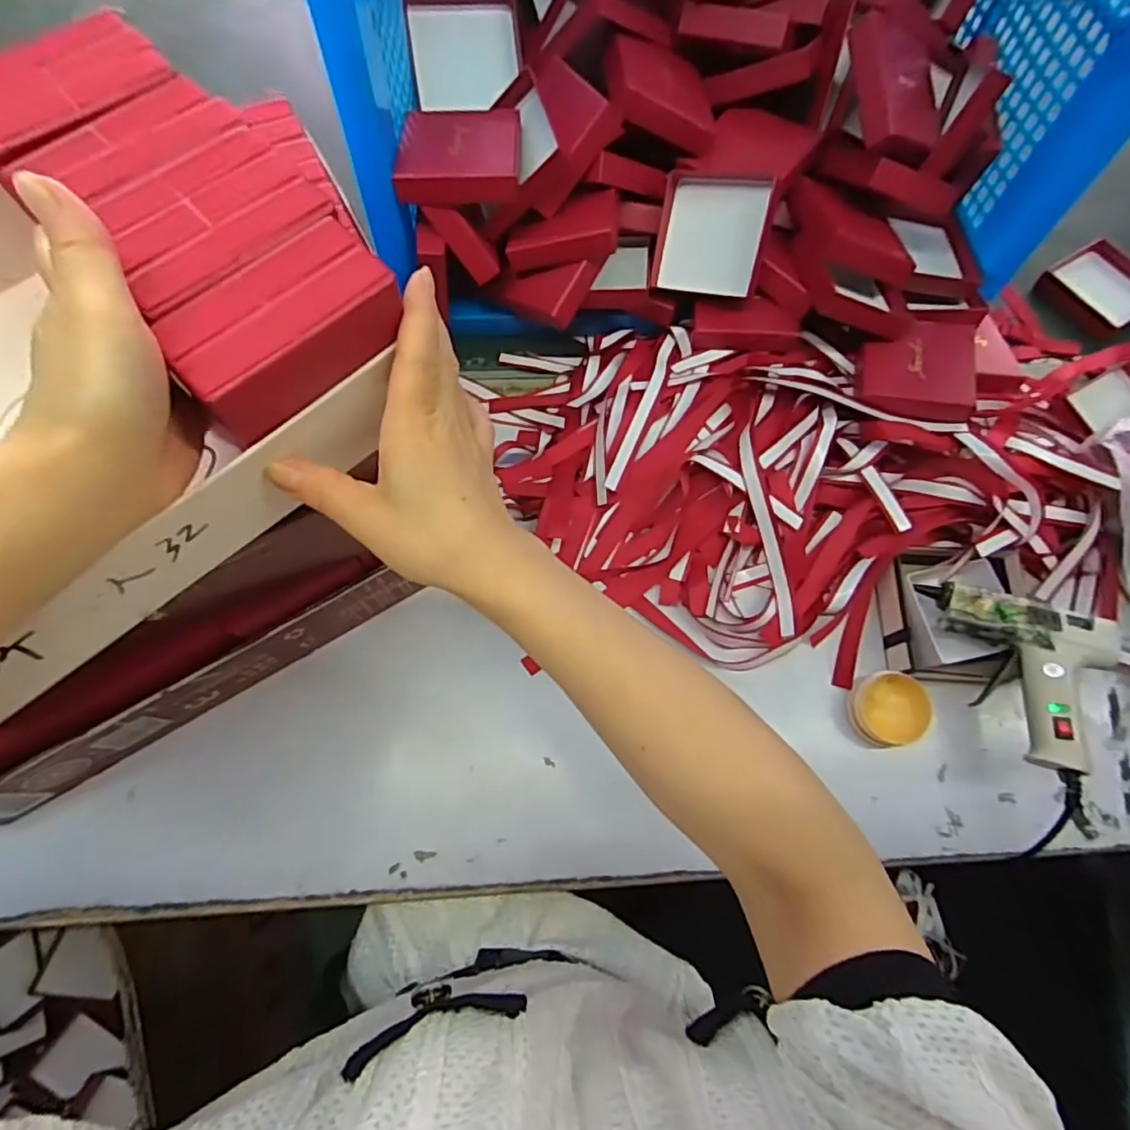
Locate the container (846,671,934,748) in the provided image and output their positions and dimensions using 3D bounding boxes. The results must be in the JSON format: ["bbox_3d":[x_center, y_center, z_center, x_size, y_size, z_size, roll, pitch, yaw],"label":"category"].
[{"bbox_3d":[0.248,0.109,0.459,0.057,0.020,0.053,1,70,-2],"label":"container"}]

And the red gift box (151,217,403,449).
[{"bbox_3d":[-0.115,-0.098,0.251,0.087,0.035,0.042,-41,76,-15],"label":"red gift box"}]

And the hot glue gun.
[{"bbox_3d":[0.323,0.078,0.445,0.121,0.049,0.115,21,70,6],"label":"hot glue gun"}]

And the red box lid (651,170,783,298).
[{"bbox_3d":[0.125,-0.280,0.509,0.095,0.020,0.092,24,110,35],"label":"red box lid"}]

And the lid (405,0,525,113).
[{"bbox_3d":[-0.083,-0.437,0.511,0.091,0.019,0.088,-8,101,-11],"label":"lid"}]

